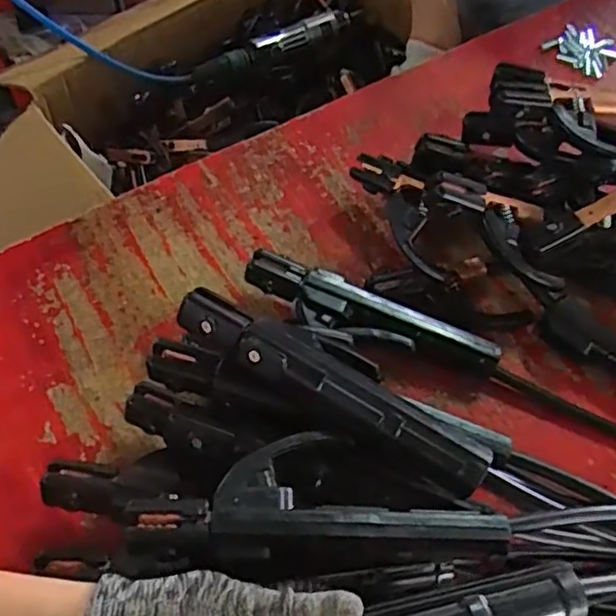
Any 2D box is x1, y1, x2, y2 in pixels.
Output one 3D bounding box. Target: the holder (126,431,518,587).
[{"bbox_3d":[0.004,0.104,0.344,0.190,0.029,0.074,-4,61,-7],"label":"holder"}]

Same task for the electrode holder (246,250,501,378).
[{"bbox_3d":[0.045,0.012,0.488,0.199,0.041,0.046,21,62,8],"label":"electrode holder"}]

